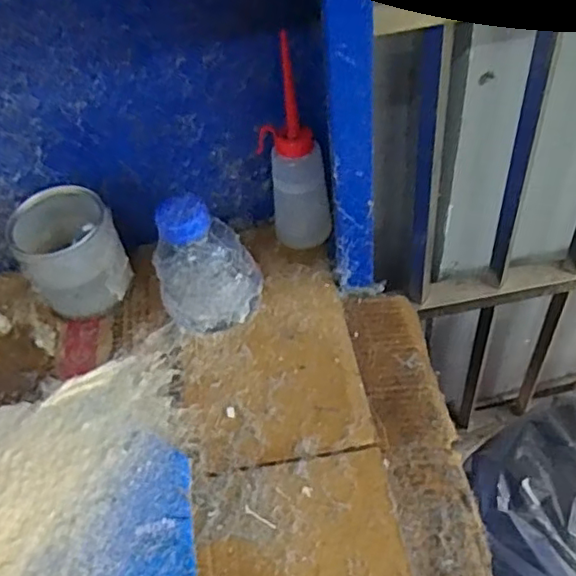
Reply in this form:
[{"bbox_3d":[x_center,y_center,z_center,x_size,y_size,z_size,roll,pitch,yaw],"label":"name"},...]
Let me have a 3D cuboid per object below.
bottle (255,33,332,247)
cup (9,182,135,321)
[{"bbox_3d":[0.004,-0.106,0.514,0.044,0.172,0.047,-17,50,-8],"label":"bottle"},{"bbox_3d":[-0.188,-0.029,0.542,0.082,0.094,0.080,-3,50,4],"label":"cup"}]

